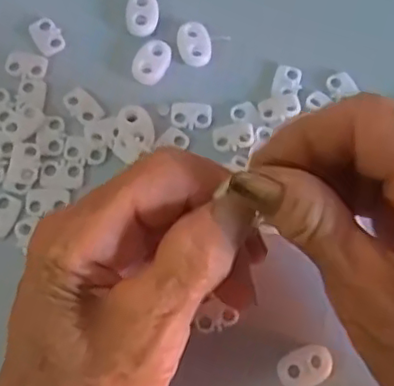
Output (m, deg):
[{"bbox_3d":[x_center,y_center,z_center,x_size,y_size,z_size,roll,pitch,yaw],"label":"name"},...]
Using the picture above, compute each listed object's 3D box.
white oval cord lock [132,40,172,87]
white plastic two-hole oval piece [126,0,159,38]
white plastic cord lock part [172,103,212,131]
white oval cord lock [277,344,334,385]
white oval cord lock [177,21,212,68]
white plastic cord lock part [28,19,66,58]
[{"bbox_3d":[-0.020,-0.060,0.280,0.014,0.004,0.022,34,82,4],"label":"white oval cord lock"},{"bbox_3d":[-0.025,-0.083,0.286,0.015,0.004,0.022,2,81,-1],"label":"white plastic two-hole oval piece"},{"bbox_3d":[-0.002,-0.035,0.278,0.018,0.004,0.012,2,81,-1],"label":"white plastic cord lock part"},{"bbox_3d":[0.043,0.069,0.247,0.023,0.006,0.015,-25,82,-5],"label":"white oval cord lock"},{"bbox_3d":[-0.001,-0.069,0.285,0.015,0.005,0.021,-5,81,-2],"label":"white oval cord lock"},{"bbox_3d":[-0.069,-0.072,0.283,0.013,0.004,0.019,-30,83,-5],"label":"white plastic cord lock part"}]

